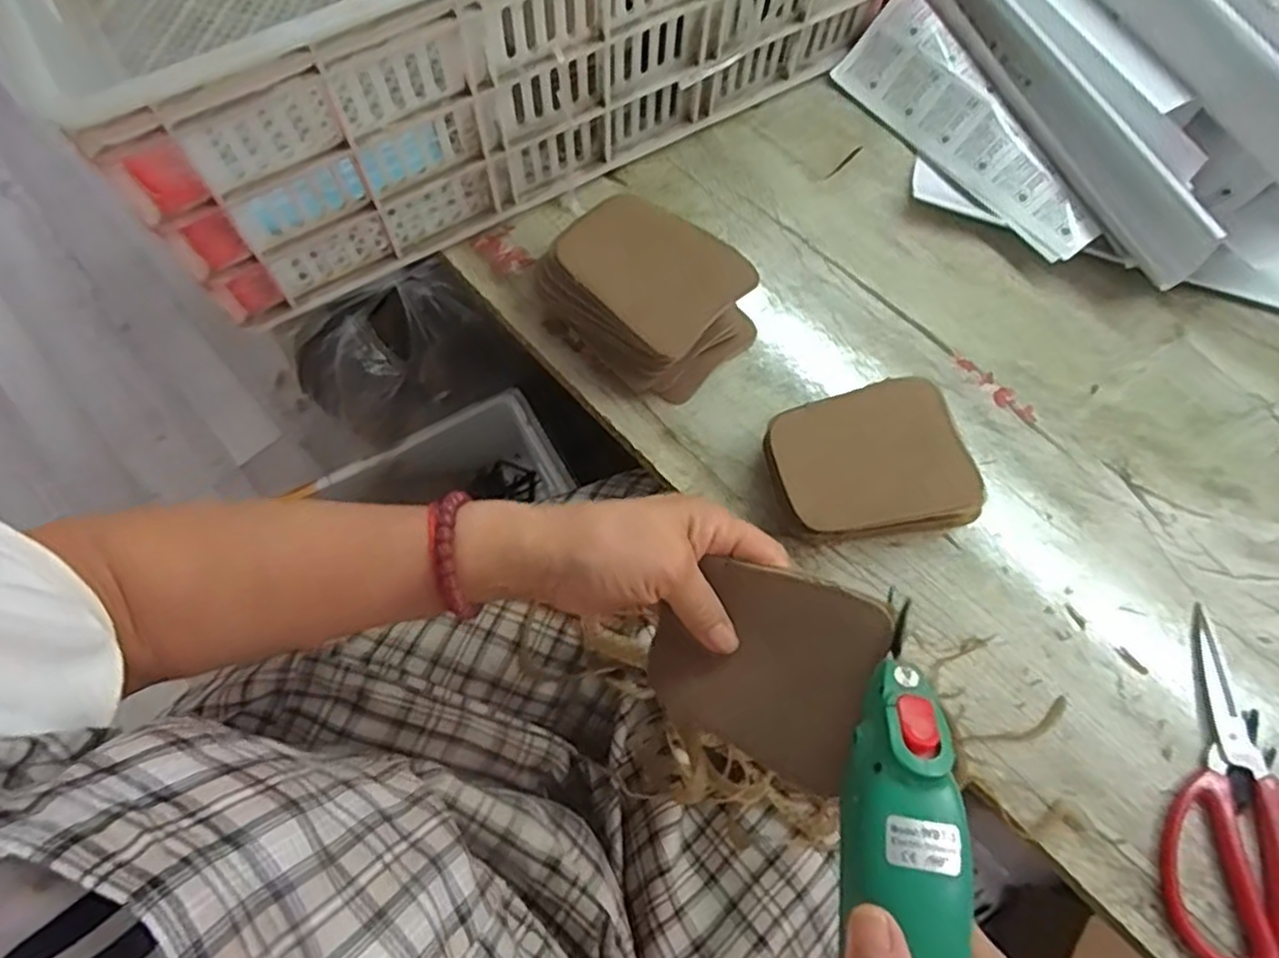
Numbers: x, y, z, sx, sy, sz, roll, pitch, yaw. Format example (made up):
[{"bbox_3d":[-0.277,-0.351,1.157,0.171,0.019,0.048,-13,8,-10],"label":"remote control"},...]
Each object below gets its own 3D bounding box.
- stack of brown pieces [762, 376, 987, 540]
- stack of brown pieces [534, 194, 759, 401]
[{"bbox_3d":[0.142,-0.007,0.454,0.114,0.043,0.092,-12,68,-7],"label":"stack of brown pieces"},{"bbox_3d":[0.003,-0.123,0.482,0.123,0.070,0.095,43,72,15],"label":"stack of brown pieces"}]

